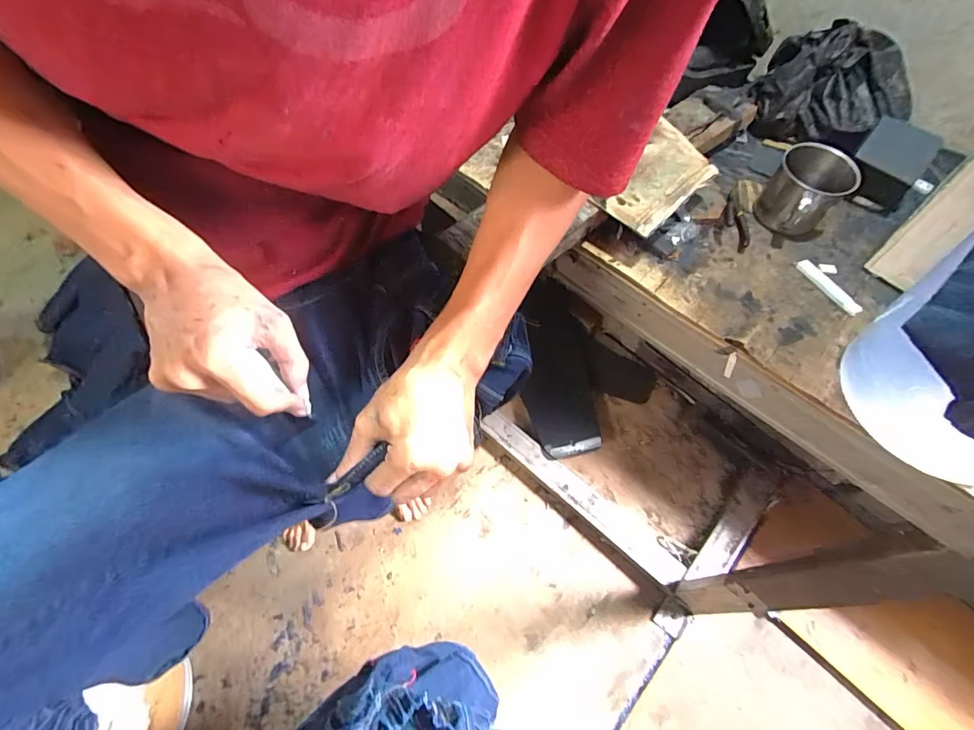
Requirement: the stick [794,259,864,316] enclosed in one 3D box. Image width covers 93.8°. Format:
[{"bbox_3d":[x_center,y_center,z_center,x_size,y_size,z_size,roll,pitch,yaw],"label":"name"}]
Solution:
[{"bbox_3d":[0.382,-0.089,0.509,0.014,0.013,0.082,-17,60,-12],"label":"stick"}]

